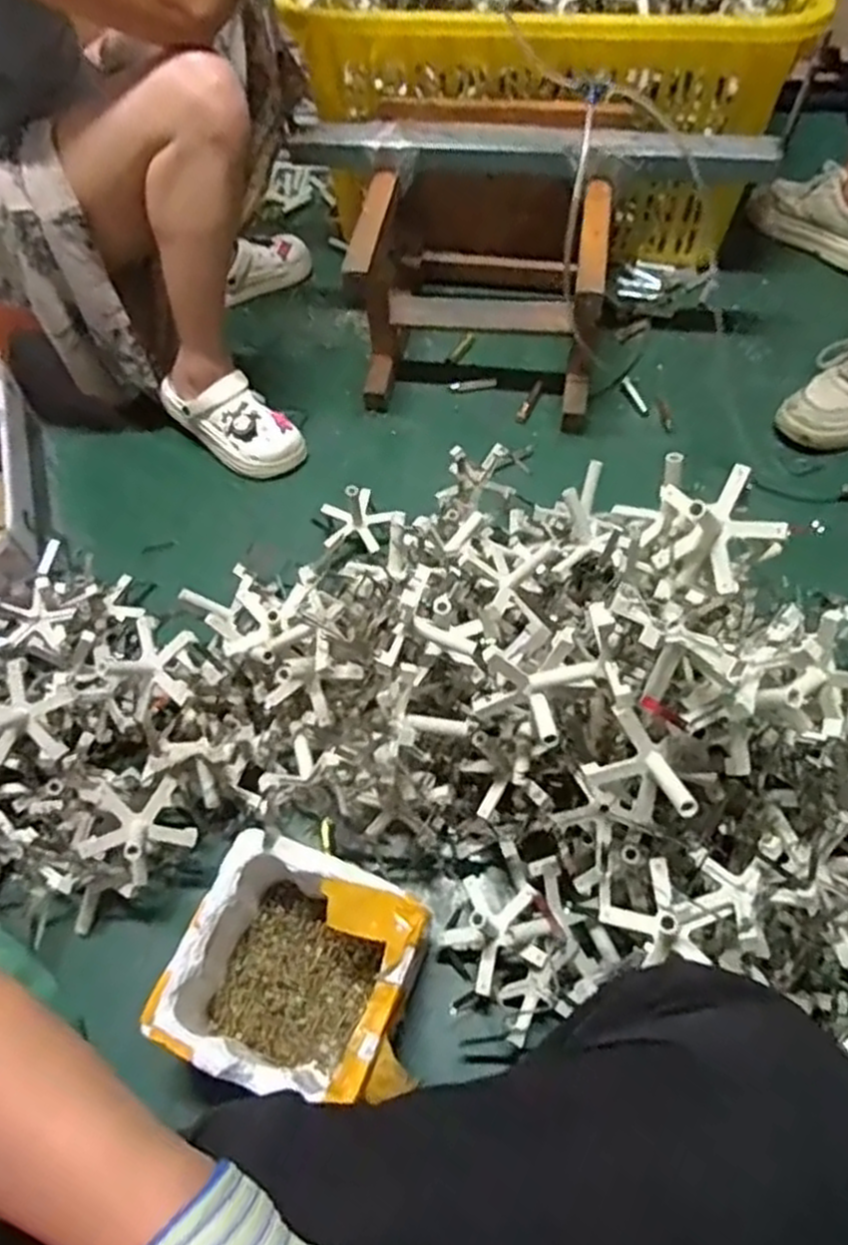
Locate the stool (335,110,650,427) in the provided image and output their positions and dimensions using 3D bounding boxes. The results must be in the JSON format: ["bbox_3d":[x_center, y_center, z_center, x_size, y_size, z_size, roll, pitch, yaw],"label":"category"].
[{"bbox_3d":[0.094,-0.569,1.183,0.354,0.268,0.423,7,57,7],"label":"stool"}]

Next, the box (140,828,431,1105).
[{"bbox_3d":[-0.114,0.327,0.706,0.192,0.131,0.183,16,58,13],"label":"box"}]

